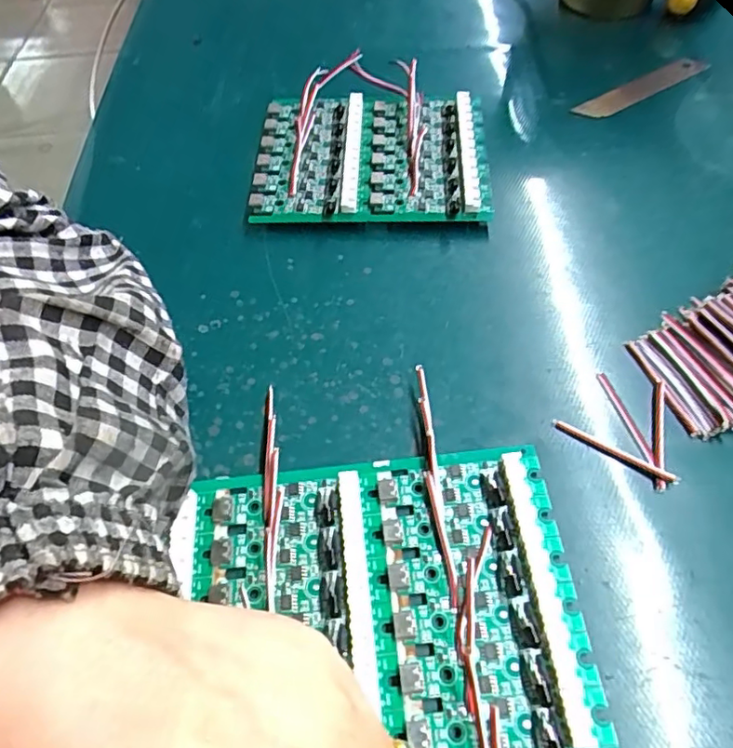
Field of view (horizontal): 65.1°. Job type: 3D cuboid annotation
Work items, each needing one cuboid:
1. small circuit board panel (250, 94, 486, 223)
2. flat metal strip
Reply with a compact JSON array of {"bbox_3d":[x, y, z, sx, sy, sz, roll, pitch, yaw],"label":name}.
[{"bbox_3d":[0.002,-0.120,0.316,0.121,0.018,0.093,2,58,5],"label":"small circuit board panel"},{"bbox_3d":[0.167,-0.174,0.348,0.096,0.006,0.015,-28,60,-14],"label":"flat metal strip"}]

